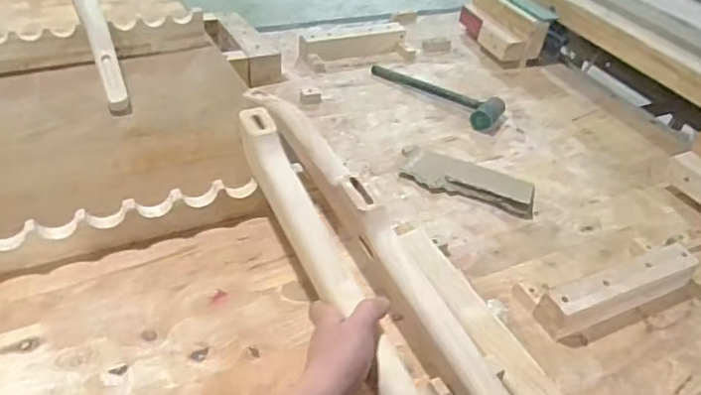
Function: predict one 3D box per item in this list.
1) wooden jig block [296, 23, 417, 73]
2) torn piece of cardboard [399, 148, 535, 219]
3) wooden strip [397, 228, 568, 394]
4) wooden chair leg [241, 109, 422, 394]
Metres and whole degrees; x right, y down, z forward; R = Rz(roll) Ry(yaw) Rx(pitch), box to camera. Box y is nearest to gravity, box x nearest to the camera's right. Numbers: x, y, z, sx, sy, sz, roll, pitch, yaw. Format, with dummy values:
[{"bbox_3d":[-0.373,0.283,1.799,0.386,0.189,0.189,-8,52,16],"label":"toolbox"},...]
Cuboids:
[{"bbox_3d":[0.021,-0.376,1.430,0.286,0.057,0.110,-15,45,-25],"label":"wooden jig block"},{"bbox_3d":[0.223,-0.039,1.091,0.254,0.014,0.115,18,41,13],"label":"torn piece of cardboard"},{"bbox_3d":[0.163,0.157,0.661,0.056,0.015,0.351,-16,45,-25],"label":"wooden strip"},{"bbox_3d":[-0.031,0.049,0.540,0.038,0.029,0.412,-13,48,-23],"label":"wooden chair leg"}]

